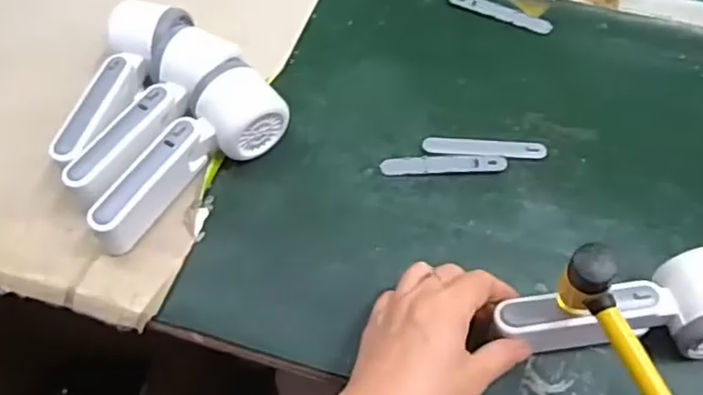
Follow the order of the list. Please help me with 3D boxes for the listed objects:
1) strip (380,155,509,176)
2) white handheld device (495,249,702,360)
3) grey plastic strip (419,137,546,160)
[{"bbox_3d":[0.071,-0.025,0.501,0.095,0.005,0.014,-1,55,-2],"label":"strip"},{"bbox_3d":[0.170,0.071,0.408,0.162,0.047,0.054,-5,57,-1],"label":"white handheld device"},{"bbox_3d":[0.105,-0.038,0.512,0.094,0.009,0.018,2,55,0],"label":"grey plastic strip"}]

